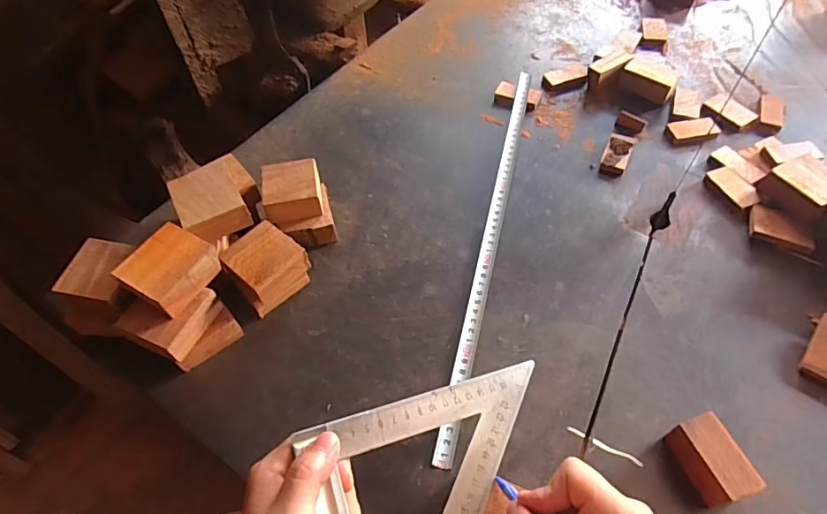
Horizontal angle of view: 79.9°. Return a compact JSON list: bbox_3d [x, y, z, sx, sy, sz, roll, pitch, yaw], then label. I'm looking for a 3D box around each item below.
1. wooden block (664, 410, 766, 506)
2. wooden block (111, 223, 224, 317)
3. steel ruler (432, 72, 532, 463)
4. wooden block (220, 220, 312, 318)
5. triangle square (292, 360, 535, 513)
[{"bbox_3d":[0.213,0.147,0.356,0.031,0.036,0.054,-17,55,-11],"label":"wooden block"},{"bbox_3d":[-0.200,0.009,0.406,0.055,0.026,0.063,26,61,19],"label":"wooden block"},{"bbox_3d":[0.082,-0.034,0.507,0.015,0.006,0.480,15,57,4],"label":"steel ruler"},{"bbox_3d":[-0.135,0.013,0.453,0.056,0.057,0.059,34,62,23],"label":"wooden block"},{"bbox_3d":[-0.015,0.156,0.323,0.129,0.010,0.247,30,58,-3],"label":"triangle square"}]

